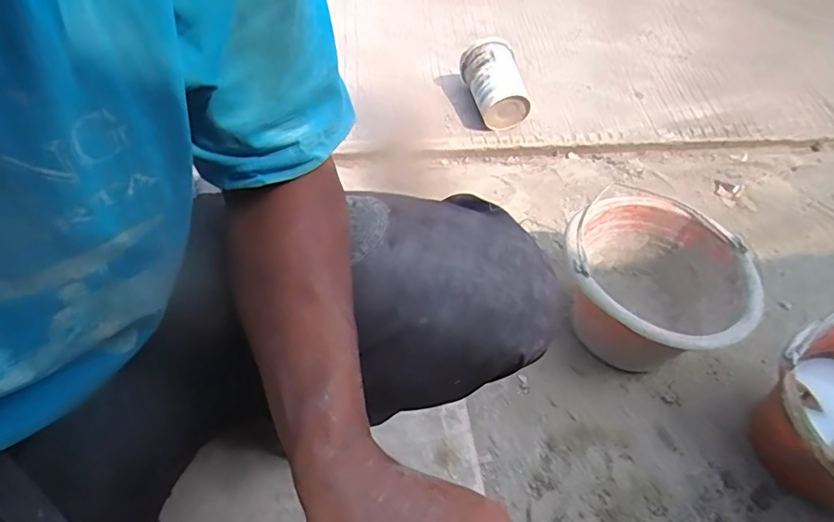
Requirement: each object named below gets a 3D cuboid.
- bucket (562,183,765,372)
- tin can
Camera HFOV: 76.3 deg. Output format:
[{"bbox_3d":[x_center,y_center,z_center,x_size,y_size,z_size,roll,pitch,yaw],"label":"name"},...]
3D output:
[{"bbox_3d":[0.319,0.043,0.740,0.231,0.168,0.238,2,53,-2],"label":"bucket"},{"bbox_3d":[0.157,-0.351,1.065,0.106,0.108,0.173,-12,55,-12],"label":"tin can"}]

